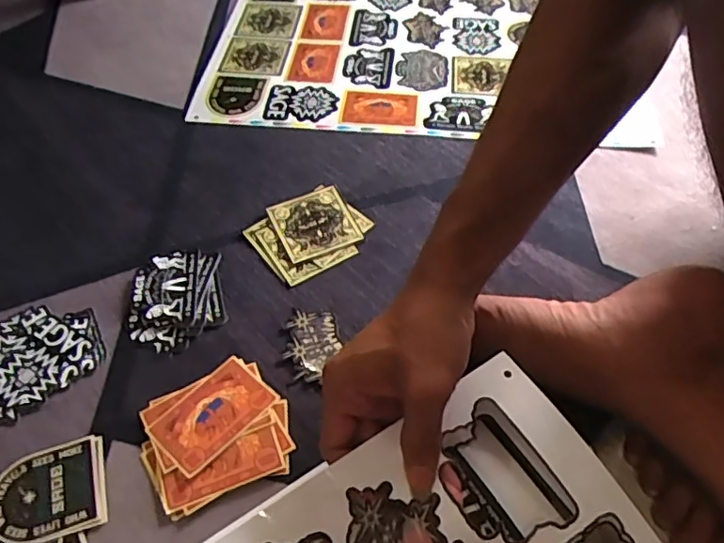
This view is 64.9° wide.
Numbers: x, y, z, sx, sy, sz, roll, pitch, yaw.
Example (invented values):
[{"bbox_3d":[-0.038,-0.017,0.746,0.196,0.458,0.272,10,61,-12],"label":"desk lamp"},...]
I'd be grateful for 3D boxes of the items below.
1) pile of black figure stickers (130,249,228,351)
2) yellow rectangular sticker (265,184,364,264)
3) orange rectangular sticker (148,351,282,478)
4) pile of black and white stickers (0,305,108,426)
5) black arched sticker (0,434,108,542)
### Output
[{"bbox_3d":[-0.151,0.022,0.463,0.074,0.005,0.089,-10,58,-8],"label":"pile of black figure stickers"},{"bbox_3d":[-0.043,-0.044,0.511,0.067,0.004,0.067,-22,62,-14],"label":"yellow rectangular sticker"},{"bbox_3d":[-0.105,0.100,0.404,0.053,0.006,0.079,37,62,24],"label":"orange rectangular sticker"},{"bbox_3d":[-0.253,0.063,0.436,0.097,0.005,0.084,-36,61,-23],"label":"pile of black and white stickers"},{"bbox_3d":[-0.207,0.145,0.376,0.070,0.004,0.062,-13,52,-15],"label":"black arched sticker"}]

